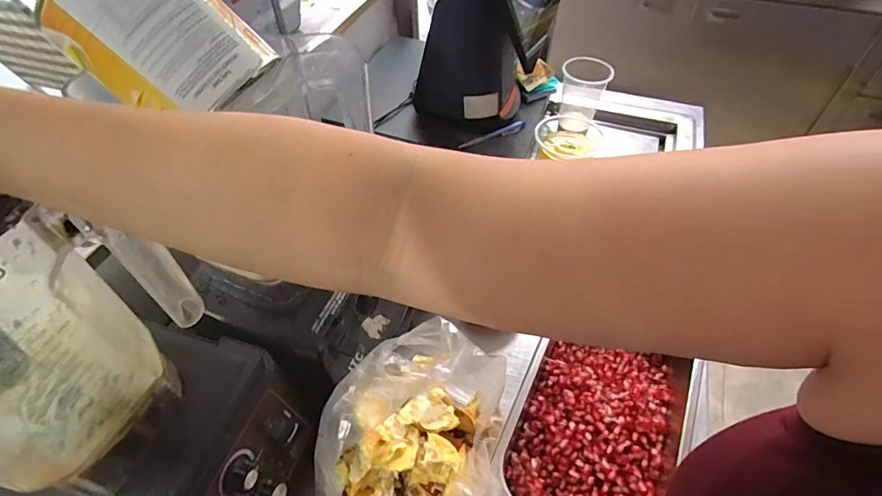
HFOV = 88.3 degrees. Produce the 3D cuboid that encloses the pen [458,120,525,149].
[{"bbox_3d":[0.092,-0.199,0.804,0.134,0.015,0.013,-26,55,-20],"label":"pen"}]

